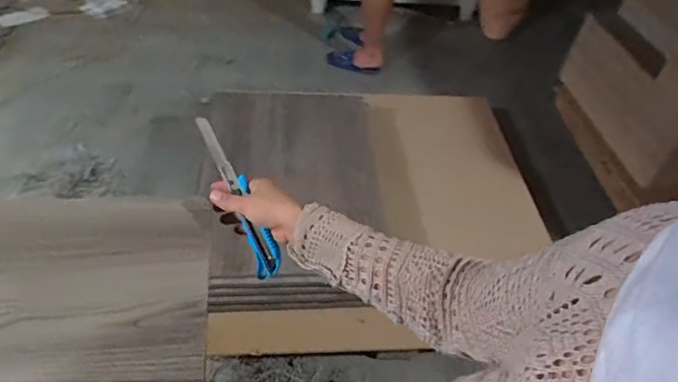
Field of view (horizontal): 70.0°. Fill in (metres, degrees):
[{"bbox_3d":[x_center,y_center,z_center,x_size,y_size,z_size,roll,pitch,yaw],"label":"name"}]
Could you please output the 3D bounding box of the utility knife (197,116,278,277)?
[{"bbox_3d":[-0.127,0.010,0.606,0.021,0.047,0.212,-26,90,-28],"label":"utility knife"}]

